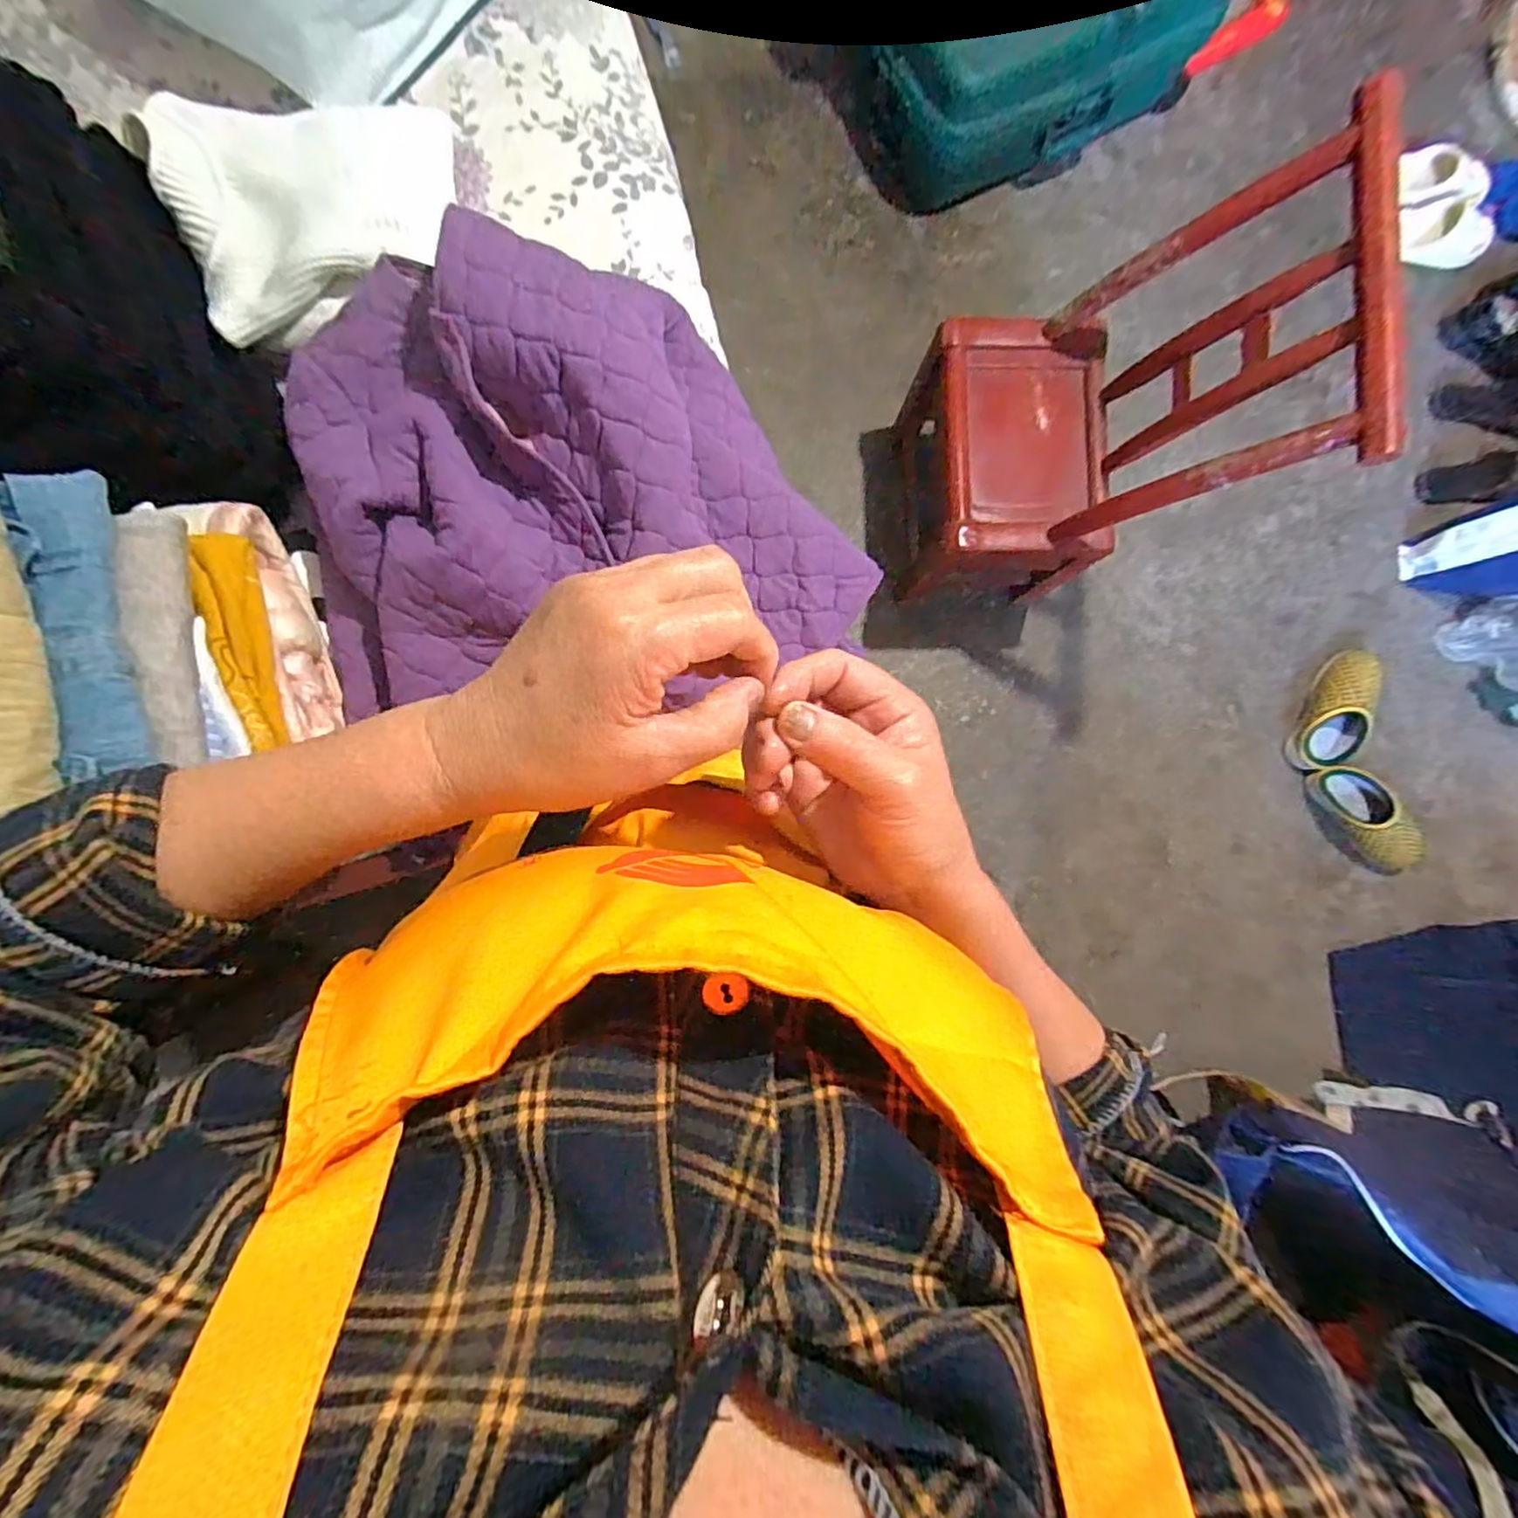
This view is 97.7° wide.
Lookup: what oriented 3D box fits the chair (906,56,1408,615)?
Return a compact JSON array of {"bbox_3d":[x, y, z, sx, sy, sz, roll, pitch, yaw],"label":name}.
[{"bbox_3d":[0.486,-0.509,1.002,0.388,0.601,0.412,-1,85,-1],"label":"chair"}]

